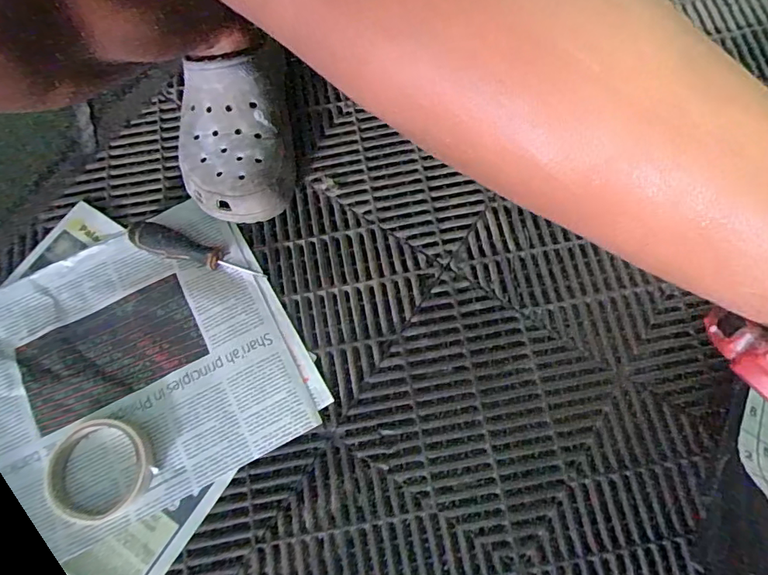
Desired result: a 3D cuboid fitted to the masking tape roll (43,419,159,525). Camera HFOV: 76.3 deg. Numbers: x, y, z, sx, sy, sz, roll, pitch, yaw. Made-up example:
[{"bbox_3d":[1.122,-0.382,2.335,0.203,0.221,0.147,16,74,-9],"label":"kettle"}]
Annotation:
[{"bbox_3d":[-0.261,0.165,0.443,0.092,0.016,0.089,0,72,1],"label":"masking tape roll"}]

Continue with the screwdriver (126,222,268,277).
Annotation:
[{"bbox_3d":[-0.201,-0.039,0.503,0.148,0.034,0.028,18,73,6],"label":"screwdriver"}]

